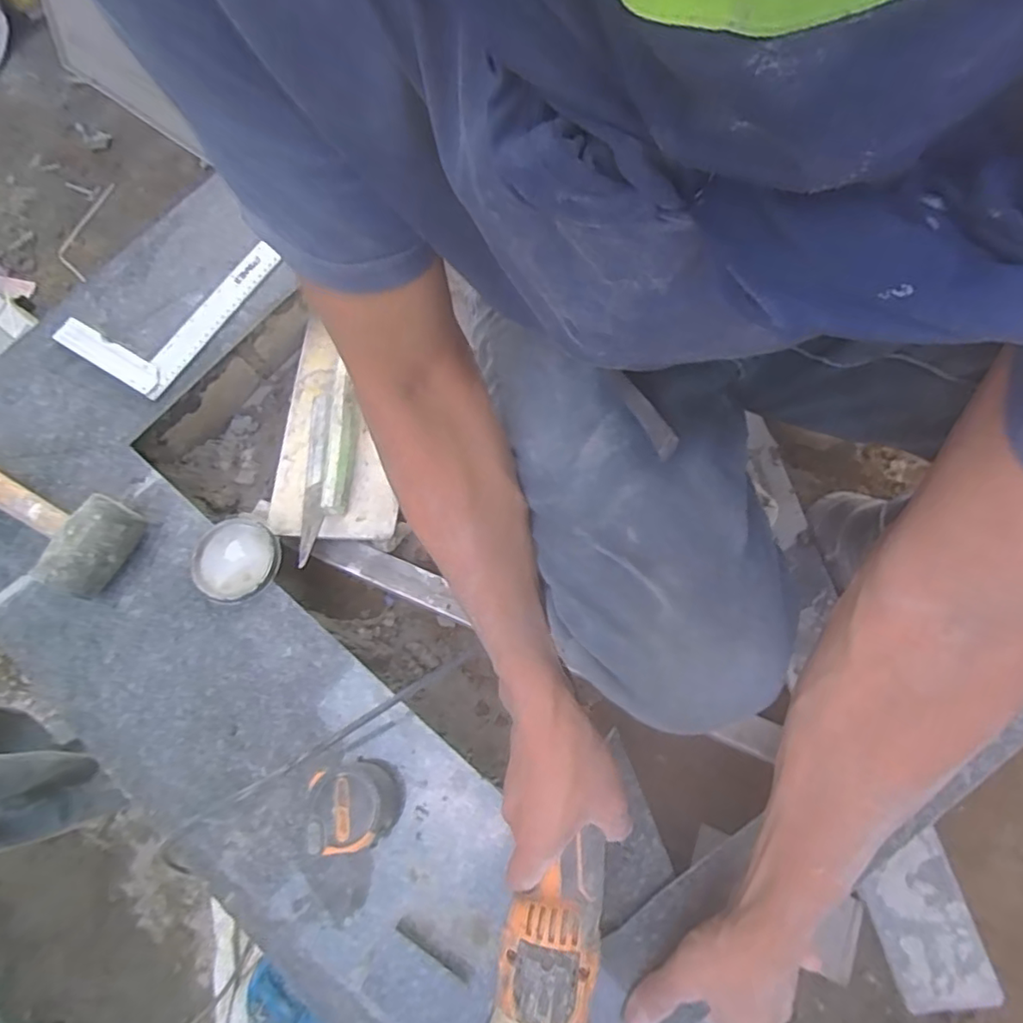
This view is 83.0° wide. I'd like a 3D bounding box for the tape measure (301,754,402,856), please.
[{"bbox_3d":[-0.133,0.254,0.500,0.073,0.048,0.073,-7,69,0],"label":"tape measure"}]

